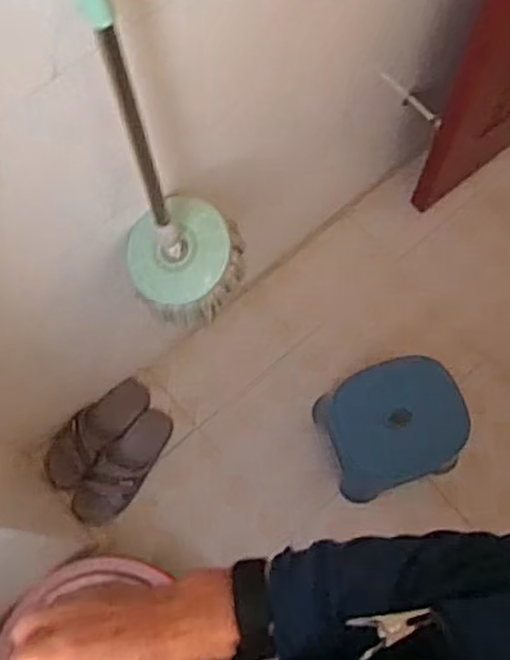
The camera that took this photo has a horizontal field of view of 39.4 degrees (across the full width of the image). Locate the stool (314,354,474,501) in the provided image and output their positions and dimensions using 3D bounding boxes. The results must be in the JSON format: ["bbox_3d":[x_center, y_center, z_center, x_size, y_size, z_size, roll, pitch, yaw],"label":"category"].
[{"bbox_3d":[0.273,0.189,1.397,0.235,0.226,0.215,-18,72,-5],"label":"stool"}]

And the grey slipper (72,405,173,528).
[{"bbox_3d":[-0.268,0.281,1.476,0.101,0.056,0.261,29,74,10],"label":"grey slipper"}]

